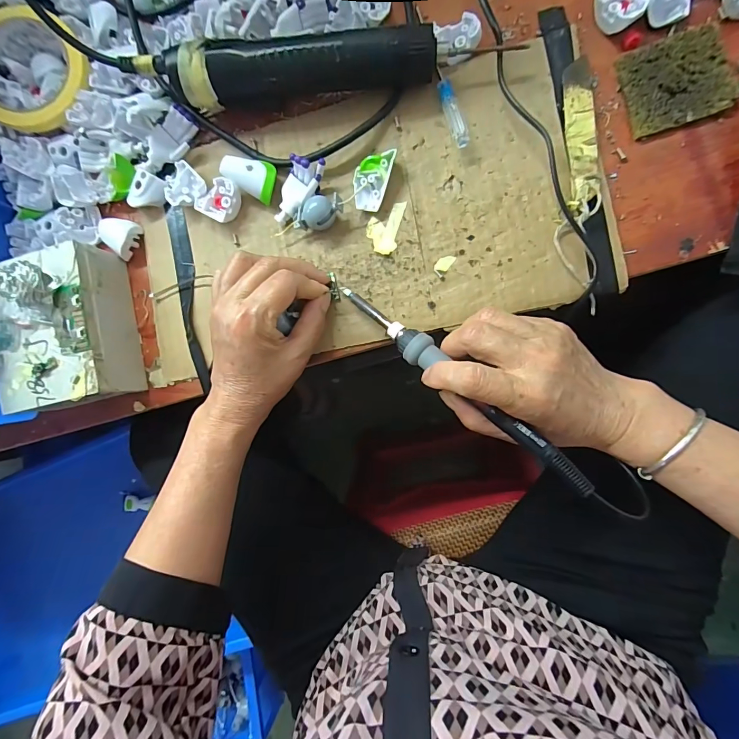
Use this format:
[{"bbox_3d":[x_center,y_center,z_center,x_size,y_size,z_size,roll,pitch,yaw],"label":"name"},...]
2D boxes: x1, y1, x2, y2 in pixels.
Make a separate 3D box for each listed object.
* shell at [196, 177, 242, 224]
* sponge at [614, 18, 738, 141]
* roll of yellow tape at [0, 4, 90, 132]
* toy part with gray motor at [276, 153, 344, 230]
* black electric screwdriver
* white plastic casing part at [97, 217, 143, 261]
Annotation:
[{"bbox_3d":[-0.121,-0.138,0.314,0.030,0.015,0.032,0,88,11],"label":"shell"},{"bbox_3d":[0.206,-0.196,0.259,0.063,0.004,0.061,-13,86,10],"label":"sponge"},{"bbox_3d":[-0.286,-0.256,0.323,0.099,0.025,0.094,0,88,11],"label":"roll of yellow tape"},{"bbox_3d":[-0.045,-0.134,0.297,0.050,0.025,0.049,0,88,11],"label":"toy part with gray motor"},{"bbox_3d":[-0.052,-0.218,0.282,0.194,0.040,0.029,0,88,11],"label":"black electric screwdriver"},{"bbox_3d":[-0.215,-0.115,0.330,0.028,0.015,0.032,38,95,10],"label":"white plastic casing part"}]

